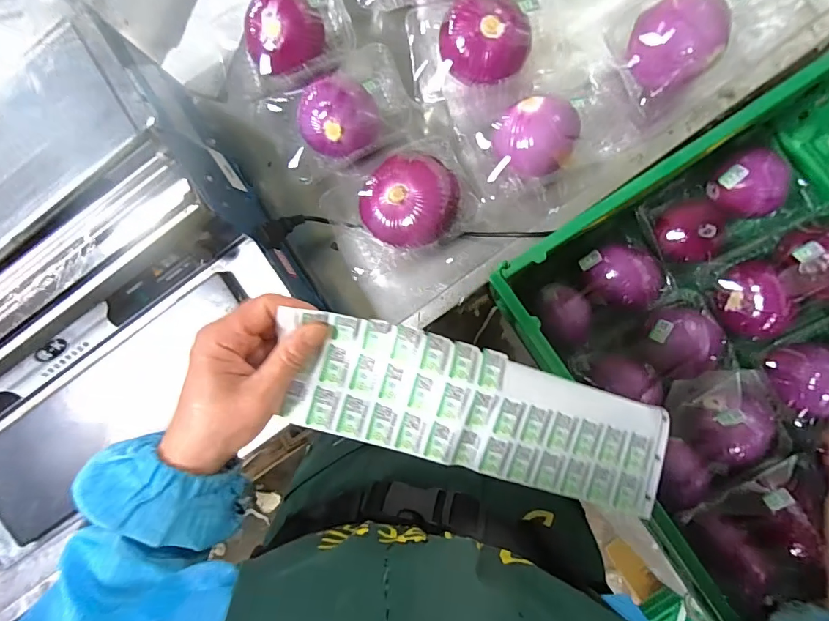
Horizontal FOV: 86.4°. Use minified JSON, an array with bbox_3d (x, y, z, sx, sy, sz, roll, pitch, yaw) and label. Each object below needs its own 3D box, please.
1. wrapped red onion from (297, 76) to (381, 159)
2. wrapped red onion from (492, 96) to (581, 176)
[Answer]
[{"bbox_3d":[-0.091,-0.233,0.550,0.092,0.086,0.081,-39,82,5],"label":"wrapped red onion"},{"bbox_3d":[0.137,-0.197,0.504,0.092,0.069,0.077,-7,86,8],"label":"wrapped red onion"}]

